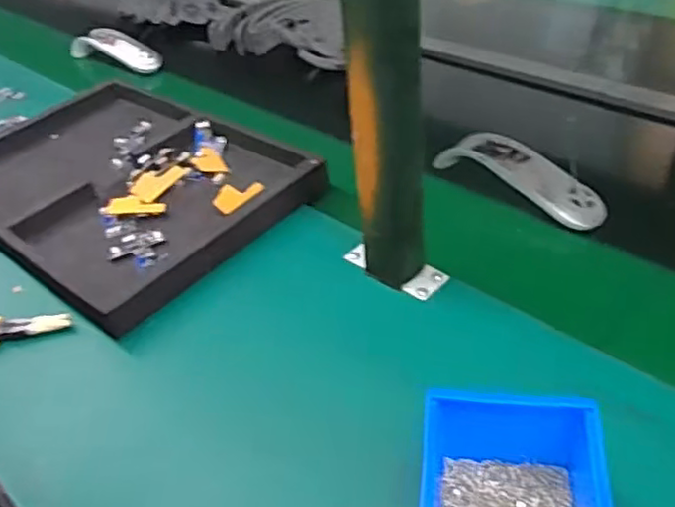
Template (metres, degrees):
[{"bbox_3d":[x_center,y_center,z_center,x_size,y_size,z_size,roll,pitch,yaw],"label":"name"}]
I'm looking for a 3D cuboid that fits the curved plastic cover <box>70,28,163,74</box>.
[{"bbox_3d":[-0.377,-0.347,1.096,0.195,0.046,0.045,21,48,29],"label":"curved plastic cover"}]

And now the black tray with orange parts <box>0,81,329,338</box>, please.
[{"bbox_3d":[-0.273,-0.098,0.781,0.468,0.054,0.301,27,51,33],"label":"black tray with orange parts"}]

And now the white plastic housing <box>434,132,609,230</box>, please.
[{"bbox_3d":[0.198,-0.087,0.700,0.050,0.039,0.196,-32,47,-26],"label":"white plastic housing"}]

